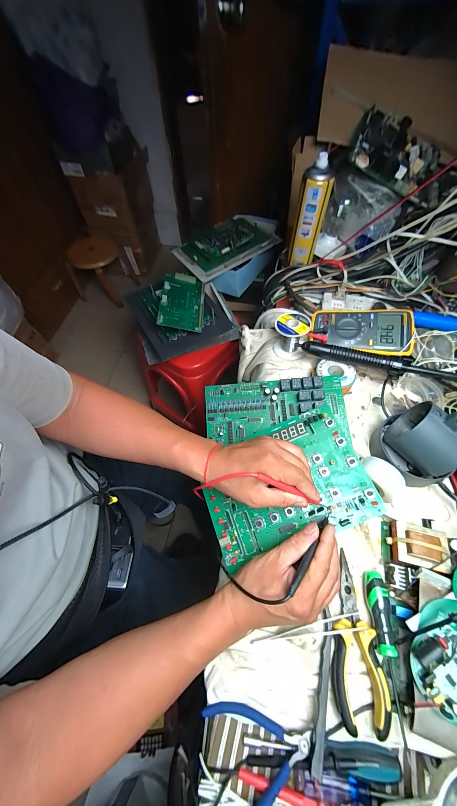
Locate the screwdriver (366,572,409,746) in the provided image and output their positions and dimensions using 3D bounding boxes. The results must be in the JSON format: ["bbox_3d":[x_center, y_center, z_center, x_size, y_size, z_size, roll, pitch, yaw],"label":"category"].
[{"bbox_3d":[0.181,0.271,0.297,0.029,0.018,0.137,-1,60,2],"label":"screwdriver"}]

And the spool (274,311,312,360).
[{"bbox_3d":[0.119,-0.130,0.515,0.058,0.067,0.063,-1,60,2],"label":"spool"}]

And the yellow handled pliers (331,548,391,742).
[{"bbox_3d":[0.141,0.262,0.304,0.050,0.021,0.153,3,61,4],"label":"yellow handled pliers"}]

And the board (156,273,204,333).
[{"bbox_3d":[-0.128,-0.286,0.749,0.115,0.017,0.205,8,65,-13],"label":"board"}]

